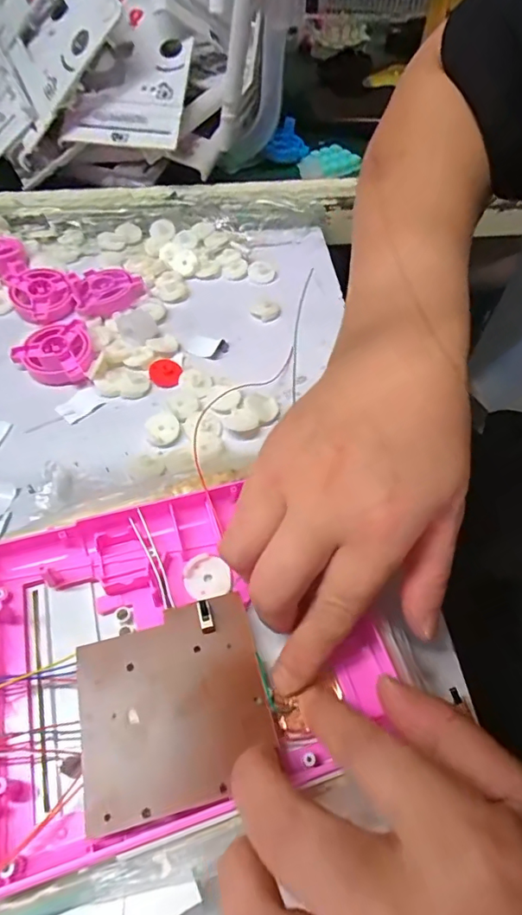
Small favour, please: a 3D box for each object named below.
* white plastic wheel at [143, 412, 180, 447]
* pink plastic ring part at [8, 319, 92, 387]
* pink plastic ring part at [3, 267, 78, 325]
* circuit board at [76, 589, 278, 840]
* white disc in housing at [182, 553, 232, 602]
[{"bbox_3d":[-0.065,-0.019,0.327,0.022,0.007,0.022,0,54,0],"label":"white plastic wheel"},{"bbox_3d":[-0.147,-0.072,0.359,0.053,0.016,0.048,-24,57,-17],"label":"pink plastic ring part"},{"bbox_3d":[-0.171,-0.129,0.395,0.050,0.016,0.048,-17,56,-12],"label":"pink plastic ring part"},{"bbox_3d":[-0.035,0.096,0.199,0.071,0.006,0.071,-12,55,-9],"label":"circuit board"},{"bbox_3d":[-0.027,0.057,0.243,0.021,0.004,0.021,0,54,0],"label":"white disc in housing"}]

